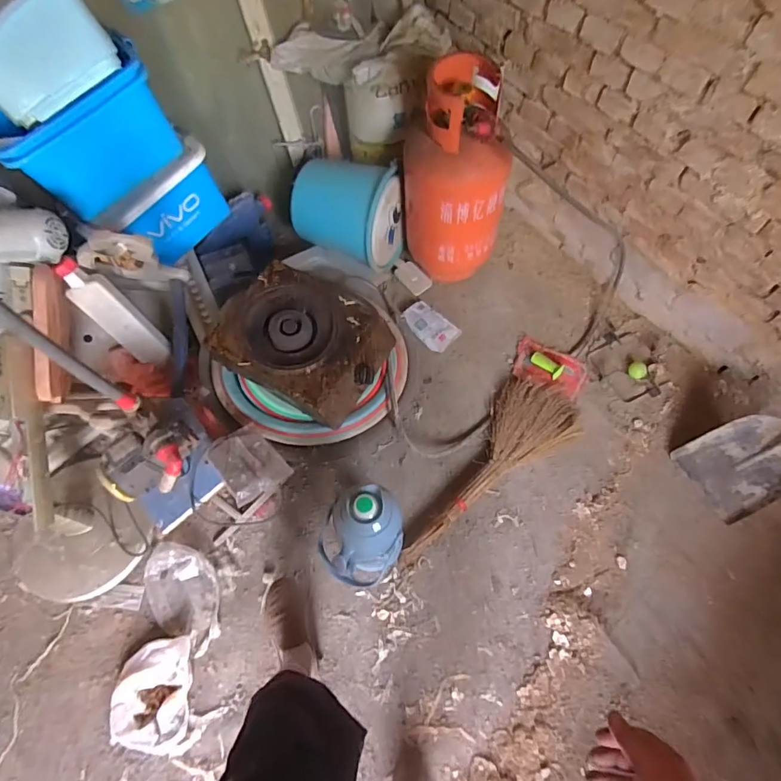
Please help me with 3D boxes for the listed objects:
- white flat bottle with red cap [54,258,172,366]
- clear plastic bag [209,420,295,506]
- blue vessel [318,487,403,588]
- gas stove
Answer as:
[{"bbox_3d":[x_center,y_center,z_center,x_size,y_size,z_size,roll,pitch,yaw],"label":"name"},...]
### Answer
[{"bbox_3d":[-0.685,-0.188,1.175,0.051,0.327,0.087,19,63,34],"label":"white flat bottle with red cap"},{"bbox_3d":[-0.327,0.160,1.069,0.136,0.047,0.170,-36,68,-18],"label":"clear plastic bag"},{"bbox_3d":[-0.063,0.336,1.079,0.201,0.382,0.174,-5,62,-3],"label":"blue vessel"},{"bbox_3d":[-0.217,-0.124,1.133,0.384,0.104,0.301,26,65,13],"label":"gas stove"}]

